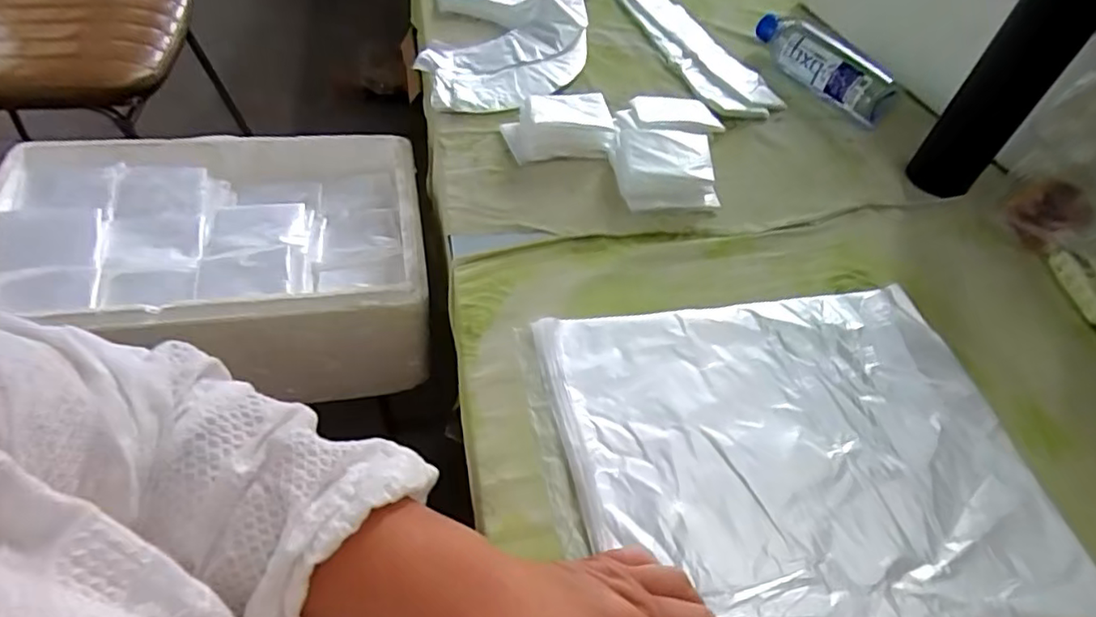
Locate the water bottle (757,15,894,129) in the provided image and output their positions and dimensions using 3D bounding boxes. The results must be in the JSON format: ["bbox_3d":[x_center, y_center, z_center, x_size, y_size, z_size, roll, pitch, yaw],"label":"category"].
[{"bbox_3d":[0.326,-0.300,0.743,0.060,0.068,0.218,-14,53,-17],"label":"water bottle"}]

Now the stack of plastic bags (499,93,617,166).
[{"bbox_3d":[0.010,-0.194,0.632,0.110,0.040,0.092,-4,51,-10],"label":"stack of plastic bags"}]

